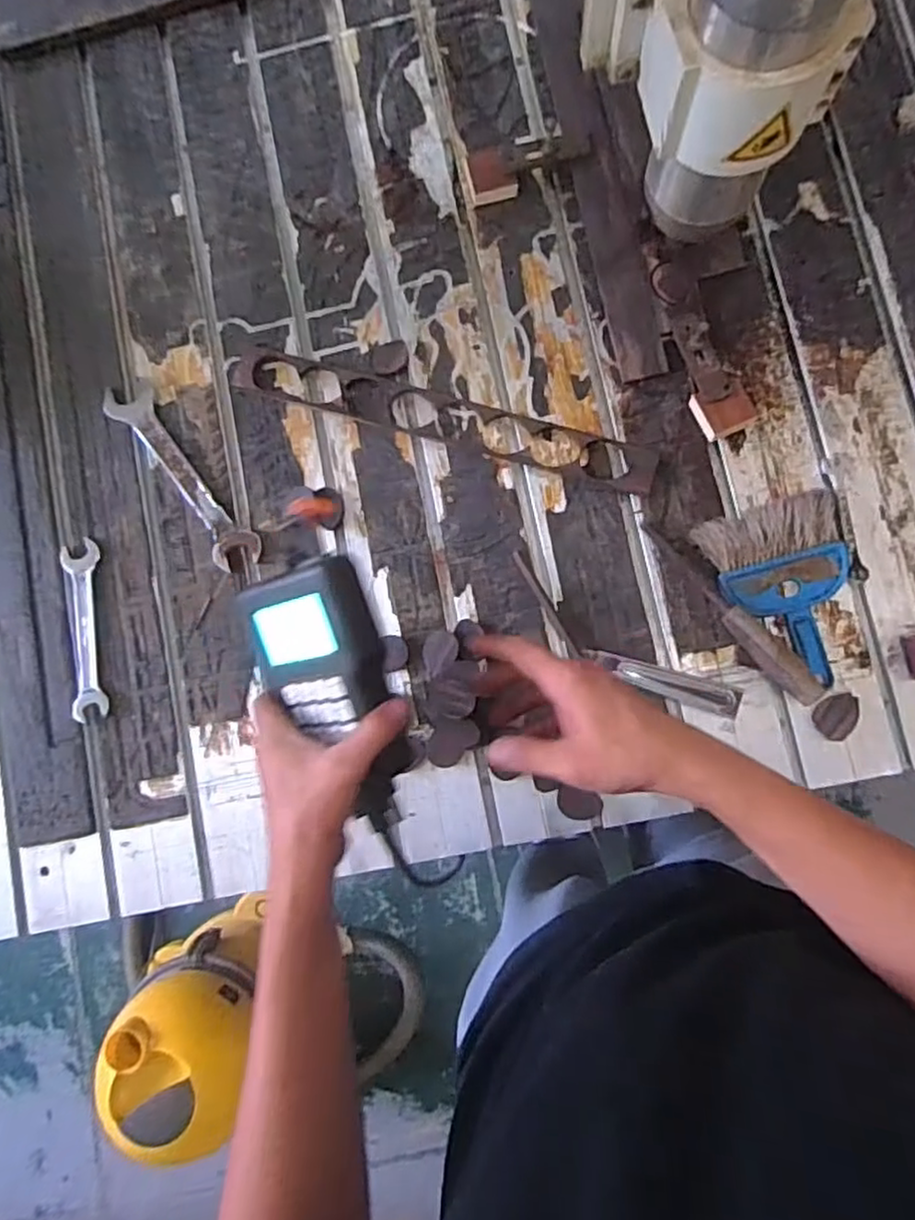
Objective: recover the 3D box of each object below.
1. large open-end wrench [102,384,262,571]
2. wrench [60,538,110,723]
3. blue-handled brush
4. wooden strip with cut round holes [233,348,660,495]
[{"bbox_3d":[-0.299,-0.147,0.739,0.050,0.013,0.254,-39,83,0],"label":"large open-end wrench"},{"bbox_3d":[-0.398,0.020,0.727,0.038,0.010,0.190,-10,84,4],"label":"wrench"},{"bbox_3d":[0.328,-0.019,0.668,0.133,0.023,0.175,-18,84,3],"label":"blue-handled brush"},{"bbox_3d":[-0.019,-0.202,0.719,0.458,0.005,0.045,17,86,6],"label":"wooden strip with cut round holes"}]

